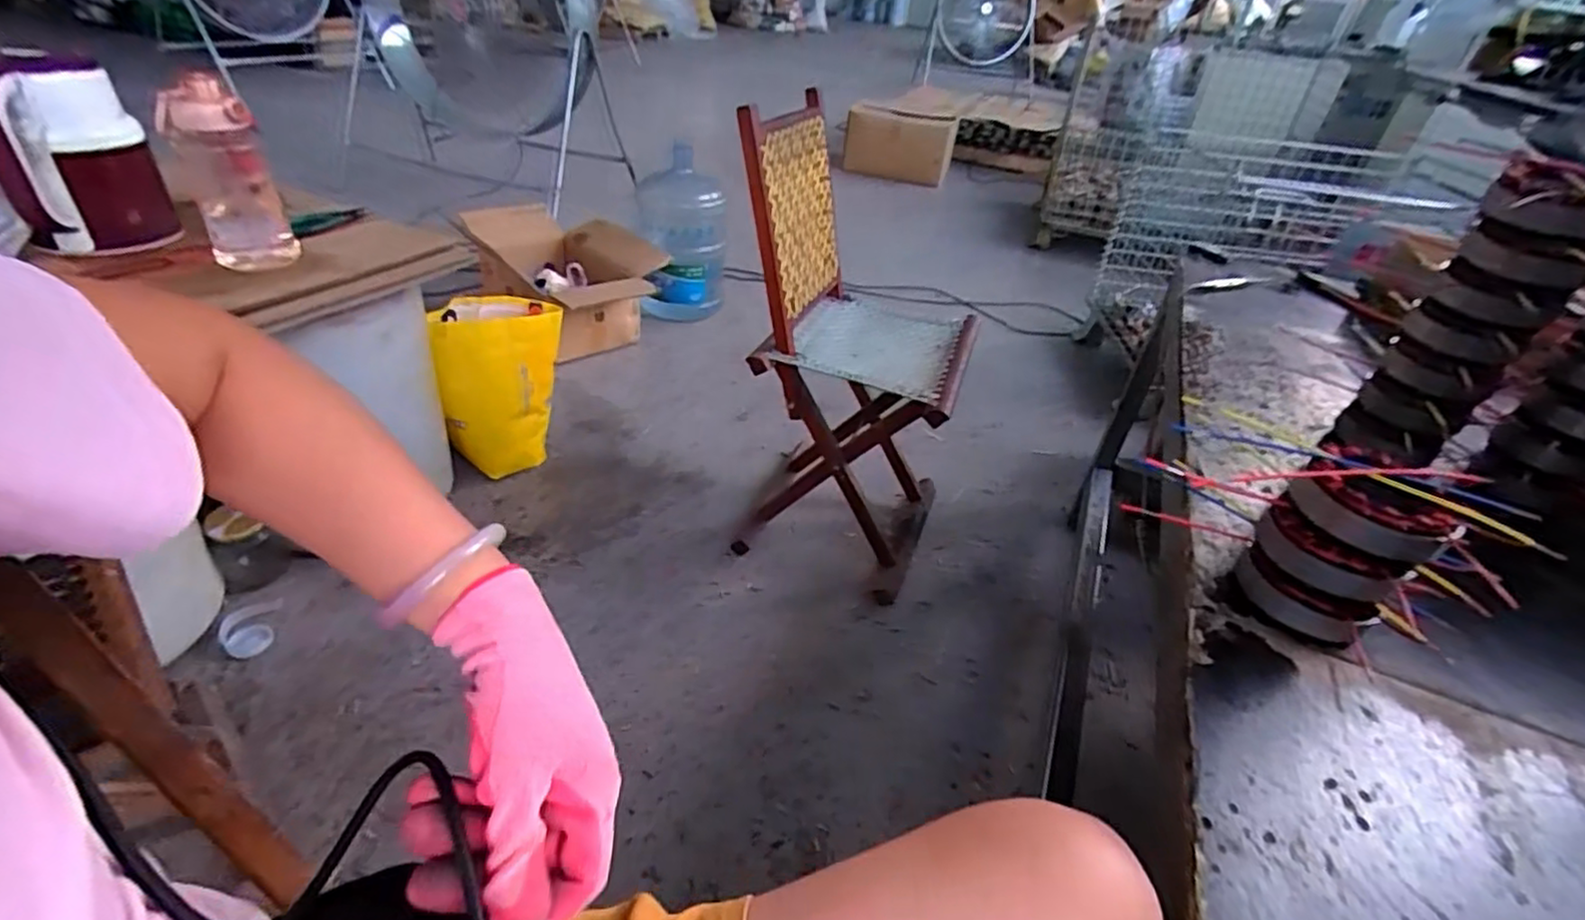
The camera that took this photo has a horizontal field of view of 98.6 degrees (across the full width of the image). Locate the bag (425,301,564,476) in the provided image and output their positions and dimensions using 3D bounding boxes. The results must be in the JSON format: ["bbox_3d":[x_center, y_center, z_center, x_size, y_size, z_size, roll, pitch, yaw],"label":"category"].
[{"bbox_3d":[-0.599,-0.163,1.438,0.219,0.326,0.249,-4,38,-13],"label":"bag"}]

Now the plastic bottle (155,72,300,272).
[{"bbox_3d":[-0.735,-0.368,0.889,0.094,0.231,0.100,-23,46,-34],"label":"plastic bottle"}]

